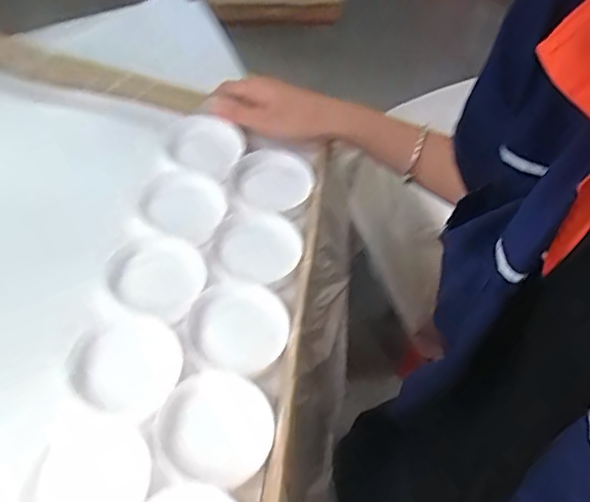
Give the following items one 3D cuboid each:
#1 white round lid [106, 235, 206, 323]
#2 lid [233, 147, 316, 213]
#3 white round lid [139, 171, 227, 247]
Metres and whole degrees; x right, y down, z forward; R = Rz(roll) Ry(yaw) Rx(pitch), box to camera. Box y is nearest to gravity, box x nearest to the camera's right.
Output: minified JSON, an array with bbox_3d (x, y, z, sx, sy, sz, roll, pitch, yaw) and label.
[{"bbox_3d":[-0.114,0.020,0.469,0.010,0.088,0.069,-7,67,43],"label":"white round lid"},{"bbox_3d":[-0.020,-0.067,0.535,0.077,0.008,0.065,-6,70,-24],"label":"lid"},{"bbox_3d":[-0.103,-0.042,0.520,0.006,0.080,0.065,10,71,50],"label":"white round lid"}]

